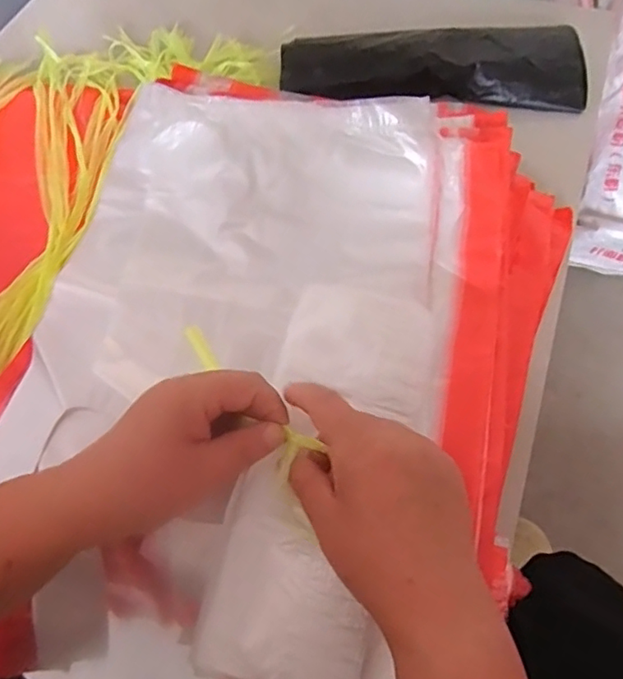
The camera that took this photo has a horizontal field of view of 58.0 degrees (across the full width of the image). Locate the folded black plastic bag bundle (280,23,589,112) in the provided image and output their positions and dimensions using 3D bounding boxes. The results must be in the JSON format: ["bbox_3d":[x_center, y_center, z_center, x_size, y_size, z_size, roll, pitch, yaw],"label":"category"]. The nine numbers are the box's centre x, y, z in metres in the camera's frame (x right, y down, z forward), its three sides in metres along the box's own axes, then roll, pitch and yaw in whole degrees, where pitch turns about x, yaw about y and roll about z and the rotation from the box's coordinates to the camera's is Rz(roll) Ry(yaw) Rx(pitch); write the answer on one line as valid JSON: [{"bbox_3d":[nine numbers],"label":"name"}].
[{"bbox_3d":[0.140,-0.322,0.662,0.356,0.049,0.095,-1,61,4],"label":"folded black plastic bag bundle"}]

